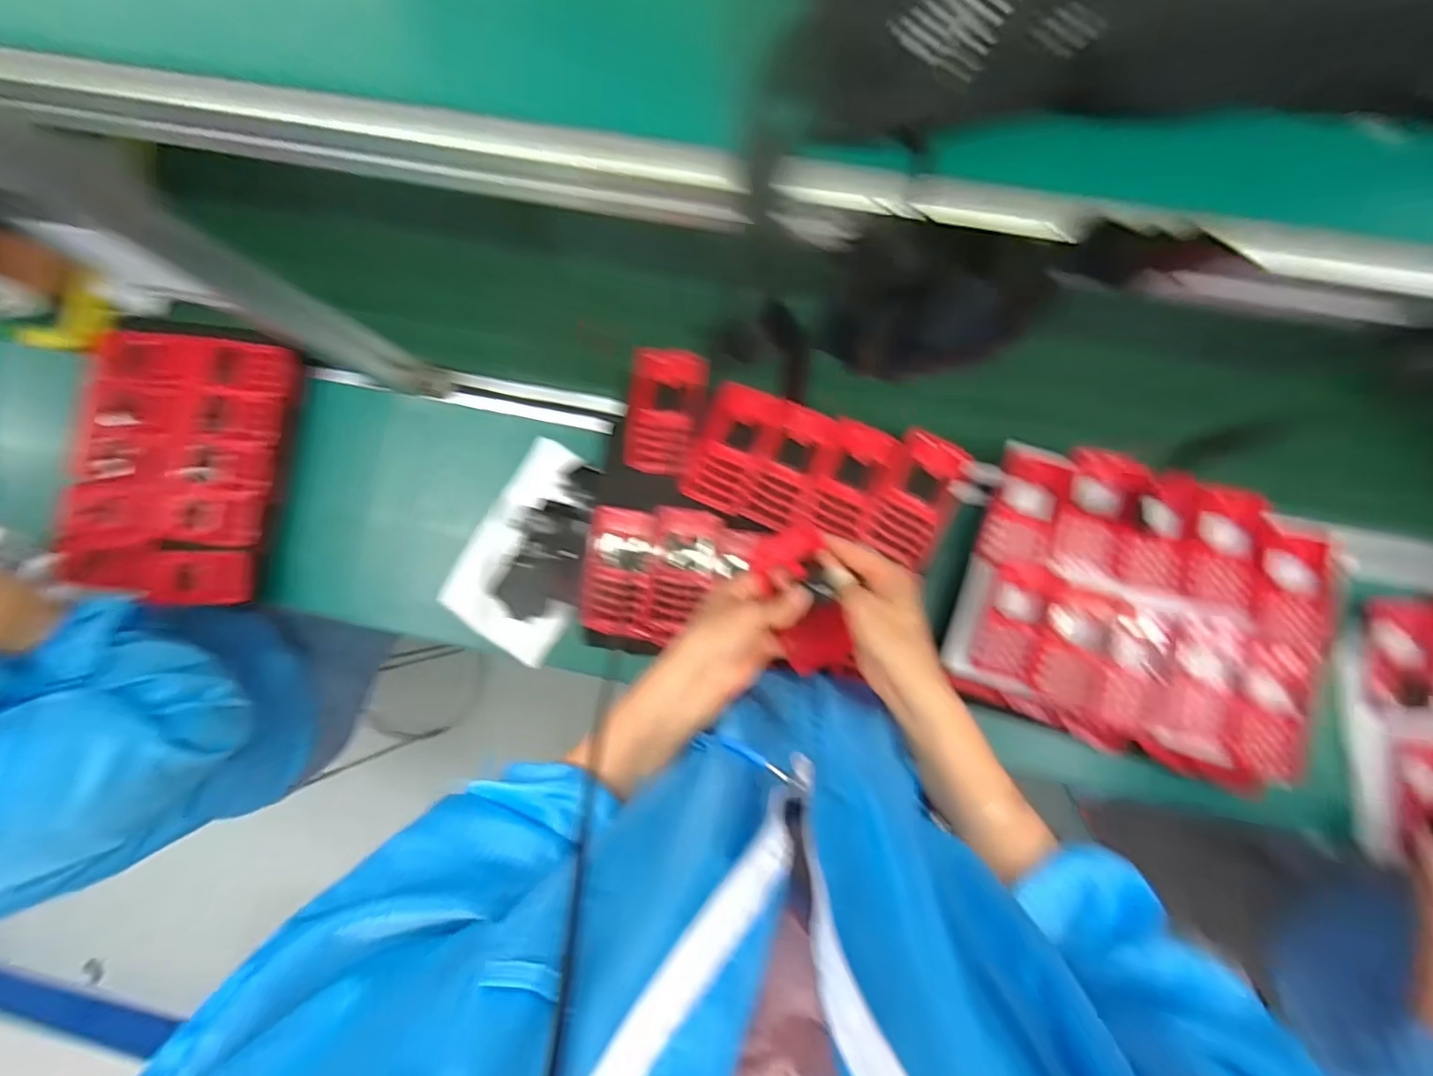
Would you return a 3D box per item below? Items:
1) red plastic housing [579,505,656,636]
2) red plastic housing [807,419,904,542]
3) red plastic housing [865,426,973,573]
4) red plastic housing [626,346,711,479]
[{"bbox_3d":[-0.100,0.033,0.621,0.067,0.015,0.125,7,85,7],"label":"red plastic housing"},{"bbox_3d":[0.134,-0.055,0.598,0.063,0.017,0.109,20,86,8],"label":"red plastic housing"},{"bbox_3d":[0.196,-0.038,0.594,0.067,0.024,0.123,24,87,9],"label":"red plastic housing"},{"bbox_3d":[-0.052,-0.129,0.620,0.076,0.017,0.128,9,85,7],"label":"red plastic housing"}]

